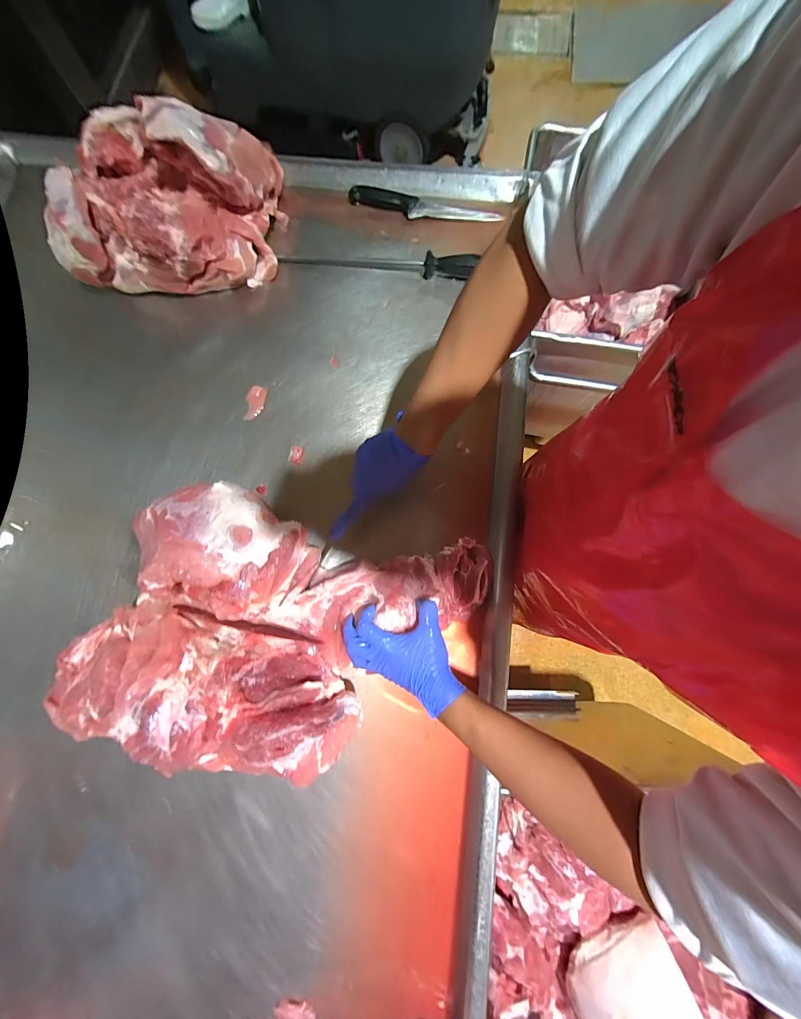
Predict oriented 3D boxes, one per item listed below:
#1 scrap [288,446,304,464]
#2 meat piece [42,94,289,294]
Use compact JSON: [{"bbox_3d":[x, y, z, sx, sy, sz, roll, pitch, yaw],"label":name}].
[{"bbox_3d":[-0.179,-0.094,0.587,0.024,0.007,0.030,3,80,0],"label":"scrap"},{"bbox_3d":[-0.407,-0.549,0.597,0.341,0.152,0.268,1,80,-1],"label":"meat piece"}]

